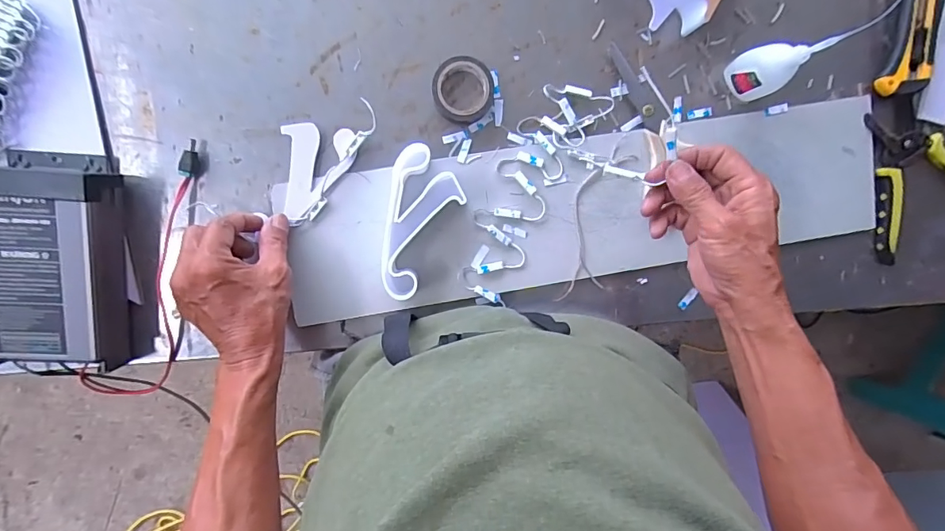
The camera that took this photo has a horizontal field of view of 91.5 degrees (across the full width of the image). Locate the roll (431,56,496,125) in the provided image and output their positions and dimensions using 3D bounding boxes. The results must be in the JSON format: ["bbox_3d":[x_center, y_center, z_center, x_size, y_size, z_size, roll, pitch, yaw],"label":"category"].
[{"bbox_3d":[-0.008,-0.165,0.434,0.057,0.018,0.056,-1,98,-4],"label":"roll"}]

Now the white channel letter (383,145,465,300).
[{"bbox_3d":[-0.047,-0.039,0.431,0.063,0.041,0.135,8,97,-6],"label":"white channel letter"}]

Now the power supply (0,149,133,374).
[{"bbox_3d":[-0.375,-0.002,0.407,0.110,0.056,0.191,3,98,-5],"label":"power supply"}]

